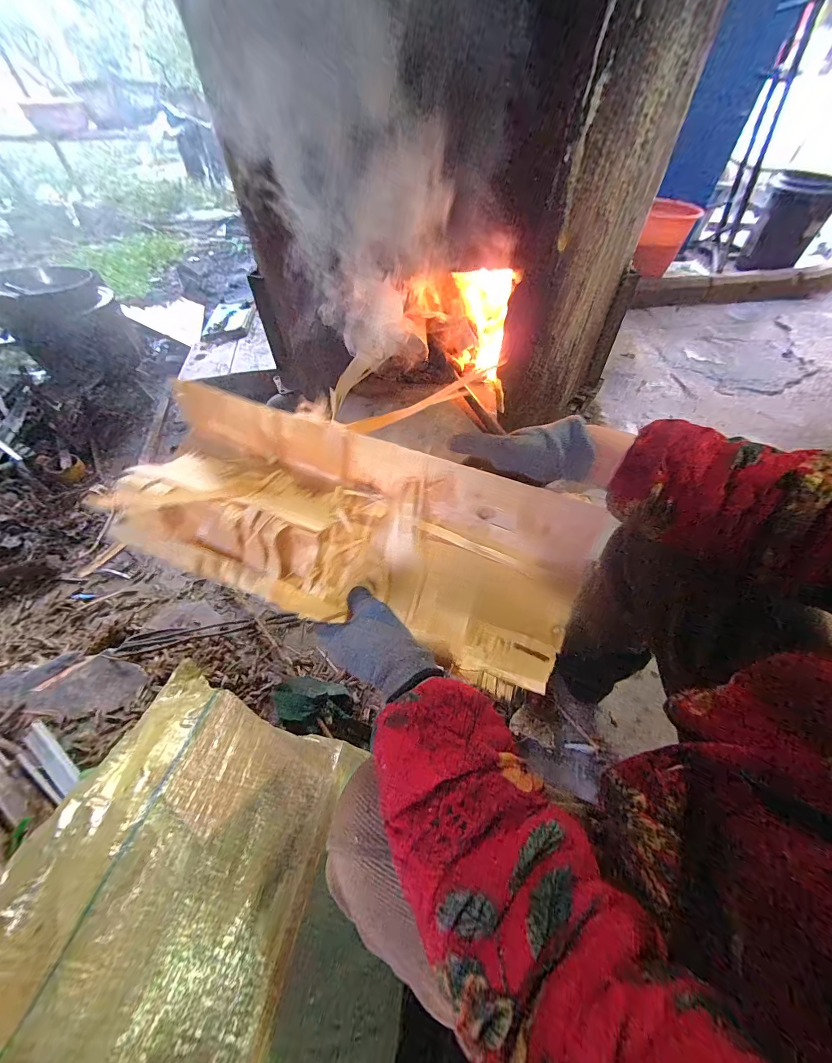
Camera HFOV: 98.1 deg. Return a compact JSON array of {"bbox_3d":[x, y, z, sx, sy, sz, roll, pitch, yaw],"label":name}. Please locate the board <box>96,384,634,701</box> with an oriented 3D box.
[{"bbox_3d":[-0.066,-0.002,0.435,0.548,0.122,0.198,17,55,1],"label":"board"}]

